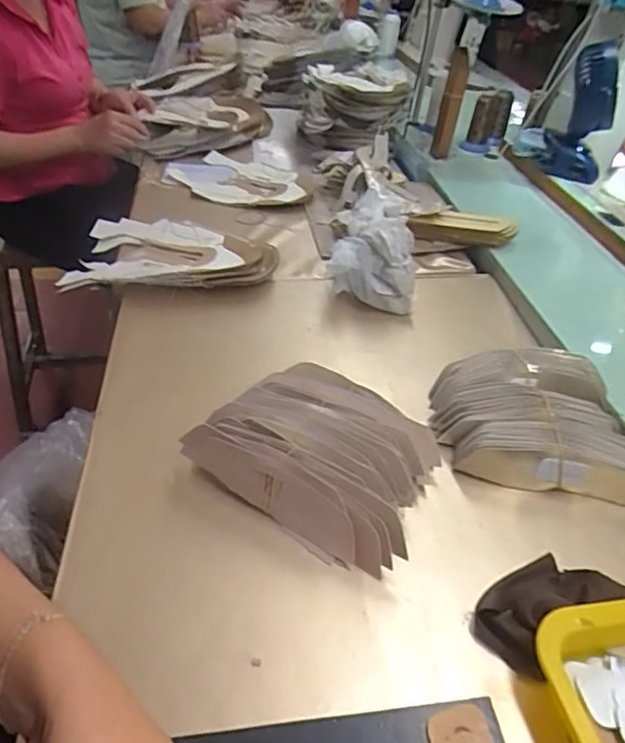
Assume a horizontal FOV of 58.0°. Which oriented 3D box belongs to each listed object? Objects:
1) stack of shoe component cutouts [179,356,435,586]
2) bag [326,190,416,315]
[{"bbox_3d":[0.014,0.068,0.517,0.196,0.068,0.157,27,44,24],"label":"stack of shoe component cutouts"},{"bbox_3d":[0.088,-0.182,0.796,0.121,0.099,0.207,10,40,5],"label":"bag"}]

